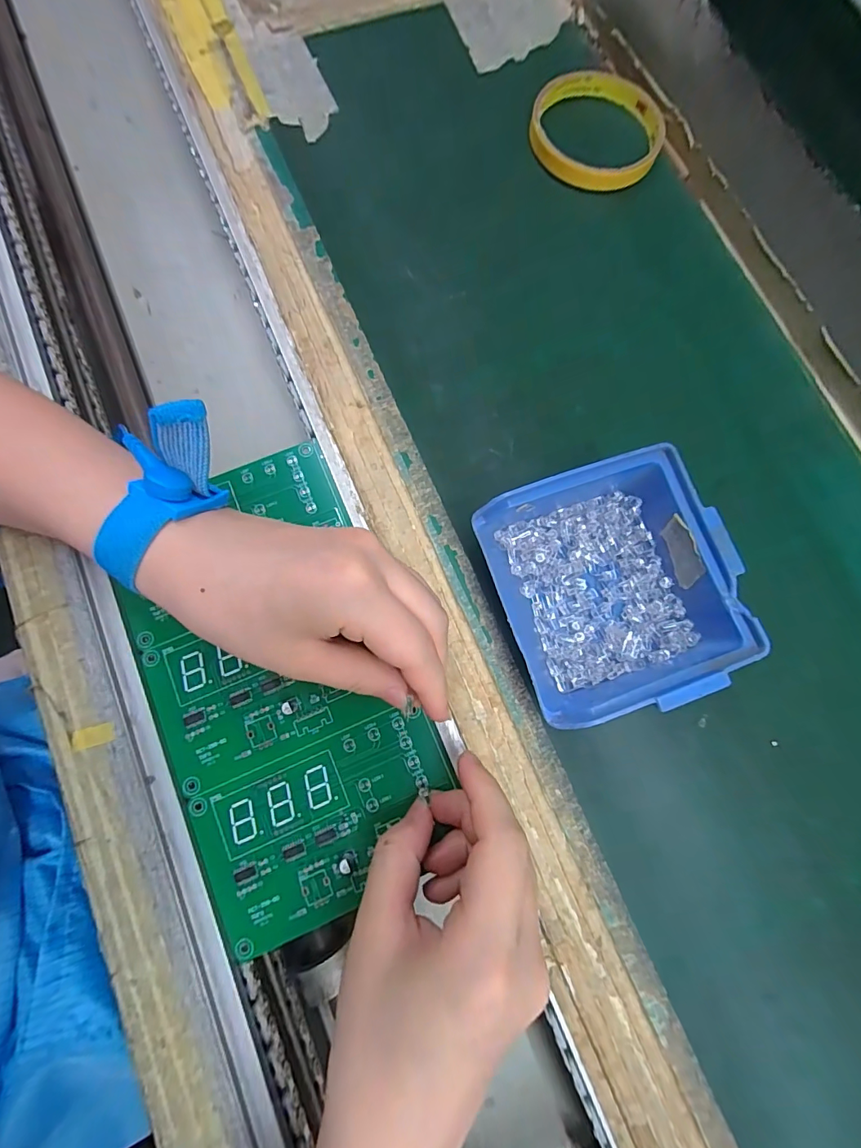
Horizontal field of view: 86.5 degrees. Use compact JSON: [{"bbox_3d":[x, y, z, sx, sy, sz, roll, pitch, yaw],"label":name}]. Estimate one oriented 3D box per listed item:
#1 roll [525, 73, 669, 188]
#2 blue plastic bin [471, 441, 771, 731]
[{"bbox_3d":[0.107,-0.286,0.293,0.082,0.013,0.091,18,79,2],"label":"roll"},{"bbox_3d":[0.080,0.007,0.213,0.095,0.047,0.100,-18,80,-5],"label":"blue plastic bin"}]

